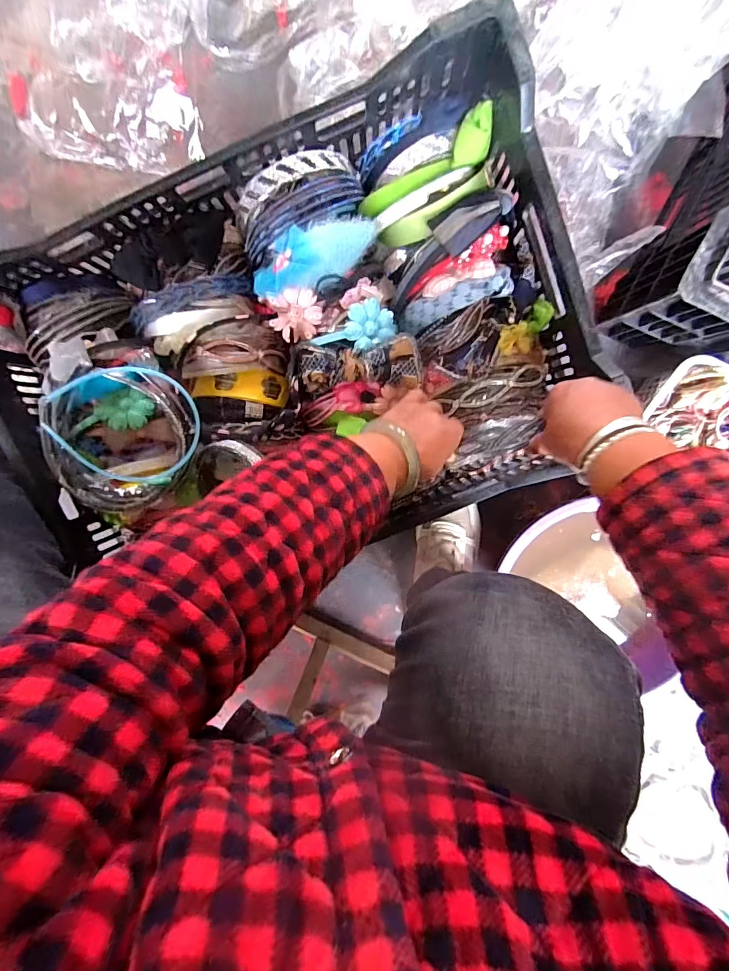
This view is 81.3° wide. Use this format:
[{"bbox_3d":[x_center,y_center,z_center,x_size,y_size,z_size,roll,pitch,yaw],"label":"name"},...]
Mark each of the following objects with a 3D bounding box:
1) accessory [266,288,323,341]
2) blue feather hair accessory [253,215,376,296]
[{"bbox_3d":[-0.073,-0.180,0.449,0.054,0.017,0.048,-14,98,4],"label":"accessory"},{"bbox_3d":[-0.049,-0.231,0.428,0.132,0.033,0.050,-27,97,6],"label":"blue feather hair accessory"}]

